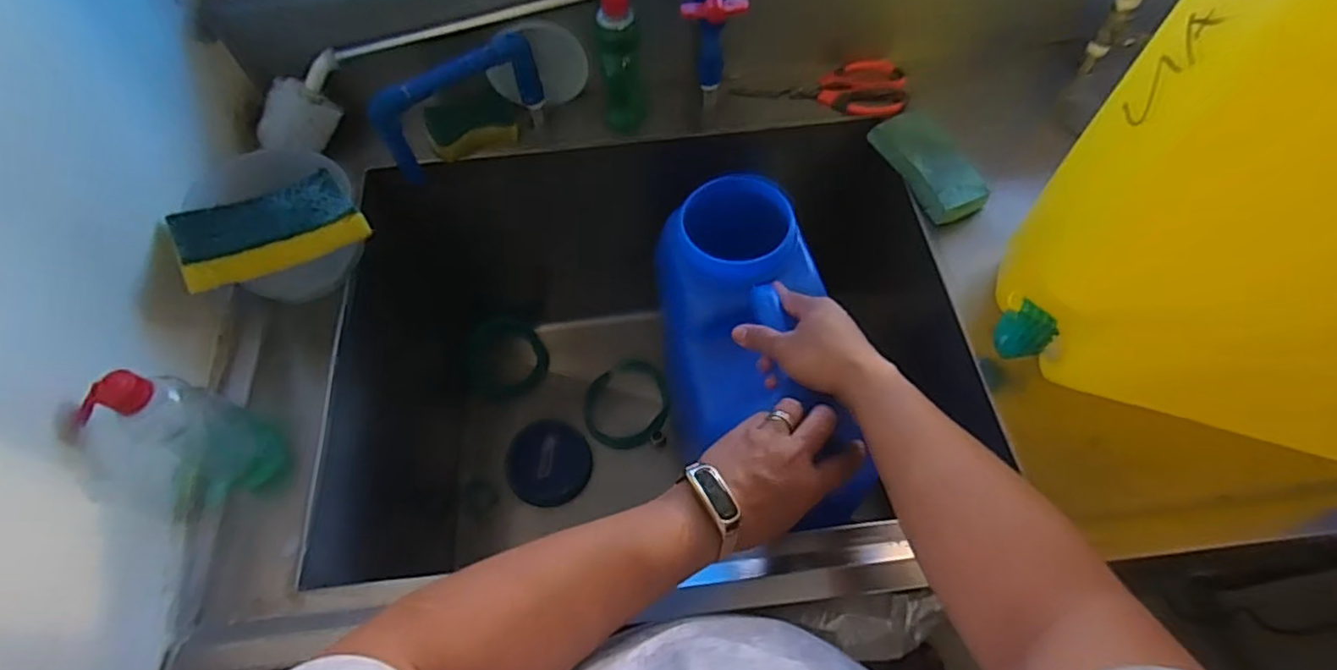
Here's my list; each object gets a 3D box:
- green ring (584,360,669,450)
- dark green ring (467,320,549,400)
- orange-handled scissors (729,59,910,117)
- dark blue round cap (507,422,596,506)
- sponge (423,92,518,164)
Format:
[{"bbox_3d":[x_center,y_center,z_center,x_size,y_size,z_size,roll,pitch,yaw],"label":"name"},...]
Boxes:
[{"bbox_3d":[-0.062,0.106,0.978,0.132,0.016,0.130,-3,71,9],"label":"green ring"},{"bbox_3d":[-0.258,0.040,1.022,0.020,0.140,0.126,11,74,49],"label":"dark green ring"},{"bbox_3d":[0.183,-0.294,0.770,0.200,0.022,0.084,-3,58,5],"label":"orange-handled scissors"},{"bbox_3d":[-0.176,0.186,0.940,0.120,0.039,0.116,-1,61,2],"label":"dark blue round cap"},{"bbox_3d":[-0.228,-0.246,0.739,0.101,0.025,0.073,-17,62,-7],"label":"sponge"}]

